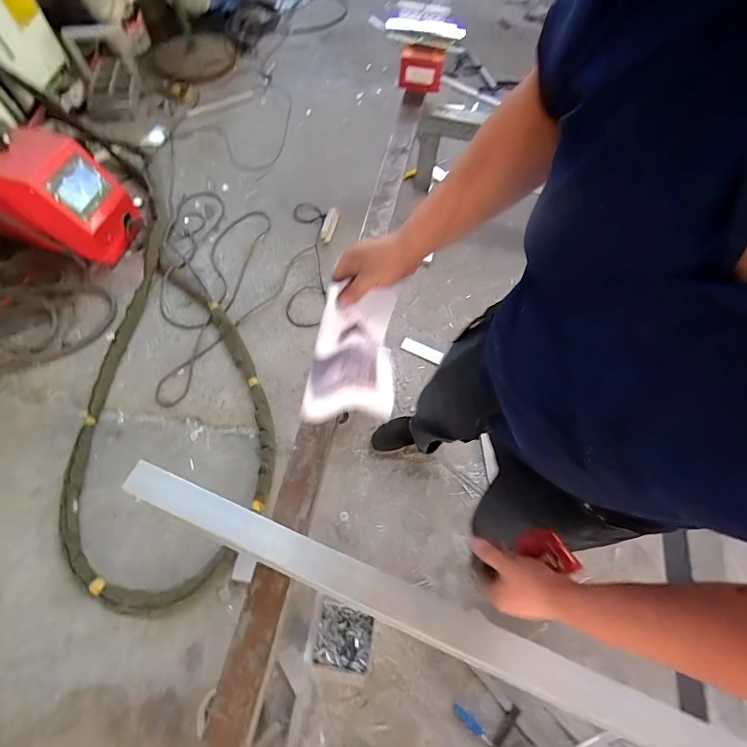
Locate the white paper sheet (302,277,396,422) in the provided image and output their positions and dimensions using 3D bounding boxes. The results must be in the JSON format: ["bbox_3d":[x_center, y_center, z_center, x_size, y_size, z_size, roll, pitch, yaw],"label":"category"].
[{"bbox_3d":[-0.030,-0.014,0.608,0.135,0.271,0.077,20,49,6],"label":"white paper sheet"}]

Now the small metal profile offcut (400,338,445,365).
[{"bbox_3d":[0.187,-0.089,1.502,0.163,0.030,0.045,26,68,9],"label":"small metal profile offcut"}]

